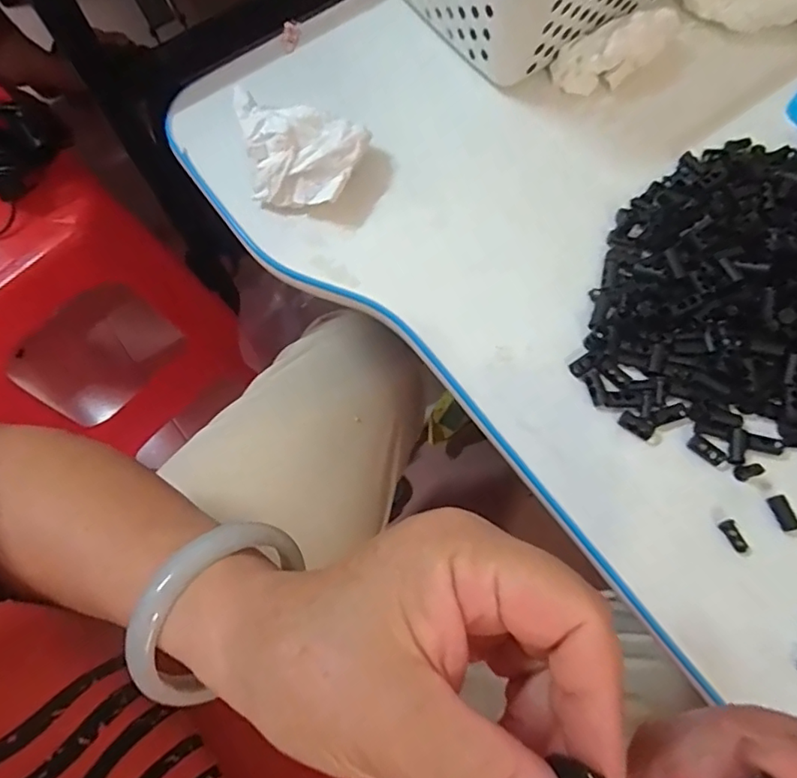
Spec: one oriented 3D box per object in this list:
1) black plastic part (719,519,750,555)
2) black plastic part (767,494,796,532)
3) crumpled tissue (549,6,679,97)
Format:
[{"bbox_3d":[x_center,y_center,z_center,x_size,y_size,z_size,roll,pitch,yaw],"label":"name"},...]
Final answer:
[{"bbox_3d":[0.172,0.075,0.278,0.007,0.004,0.018,-27,75,-6],"label":"black plastic part"},{"bbox_3d":[0.198,0.064,0.281,0.008,0.005,0.018,-17,75,-6],"label":"black plastic part"},{"bbox_3d":[0.144,-0.220,0.354,0.091,0.029,0.031,-31,77,-9],"label":"crumpled tissue"}]

